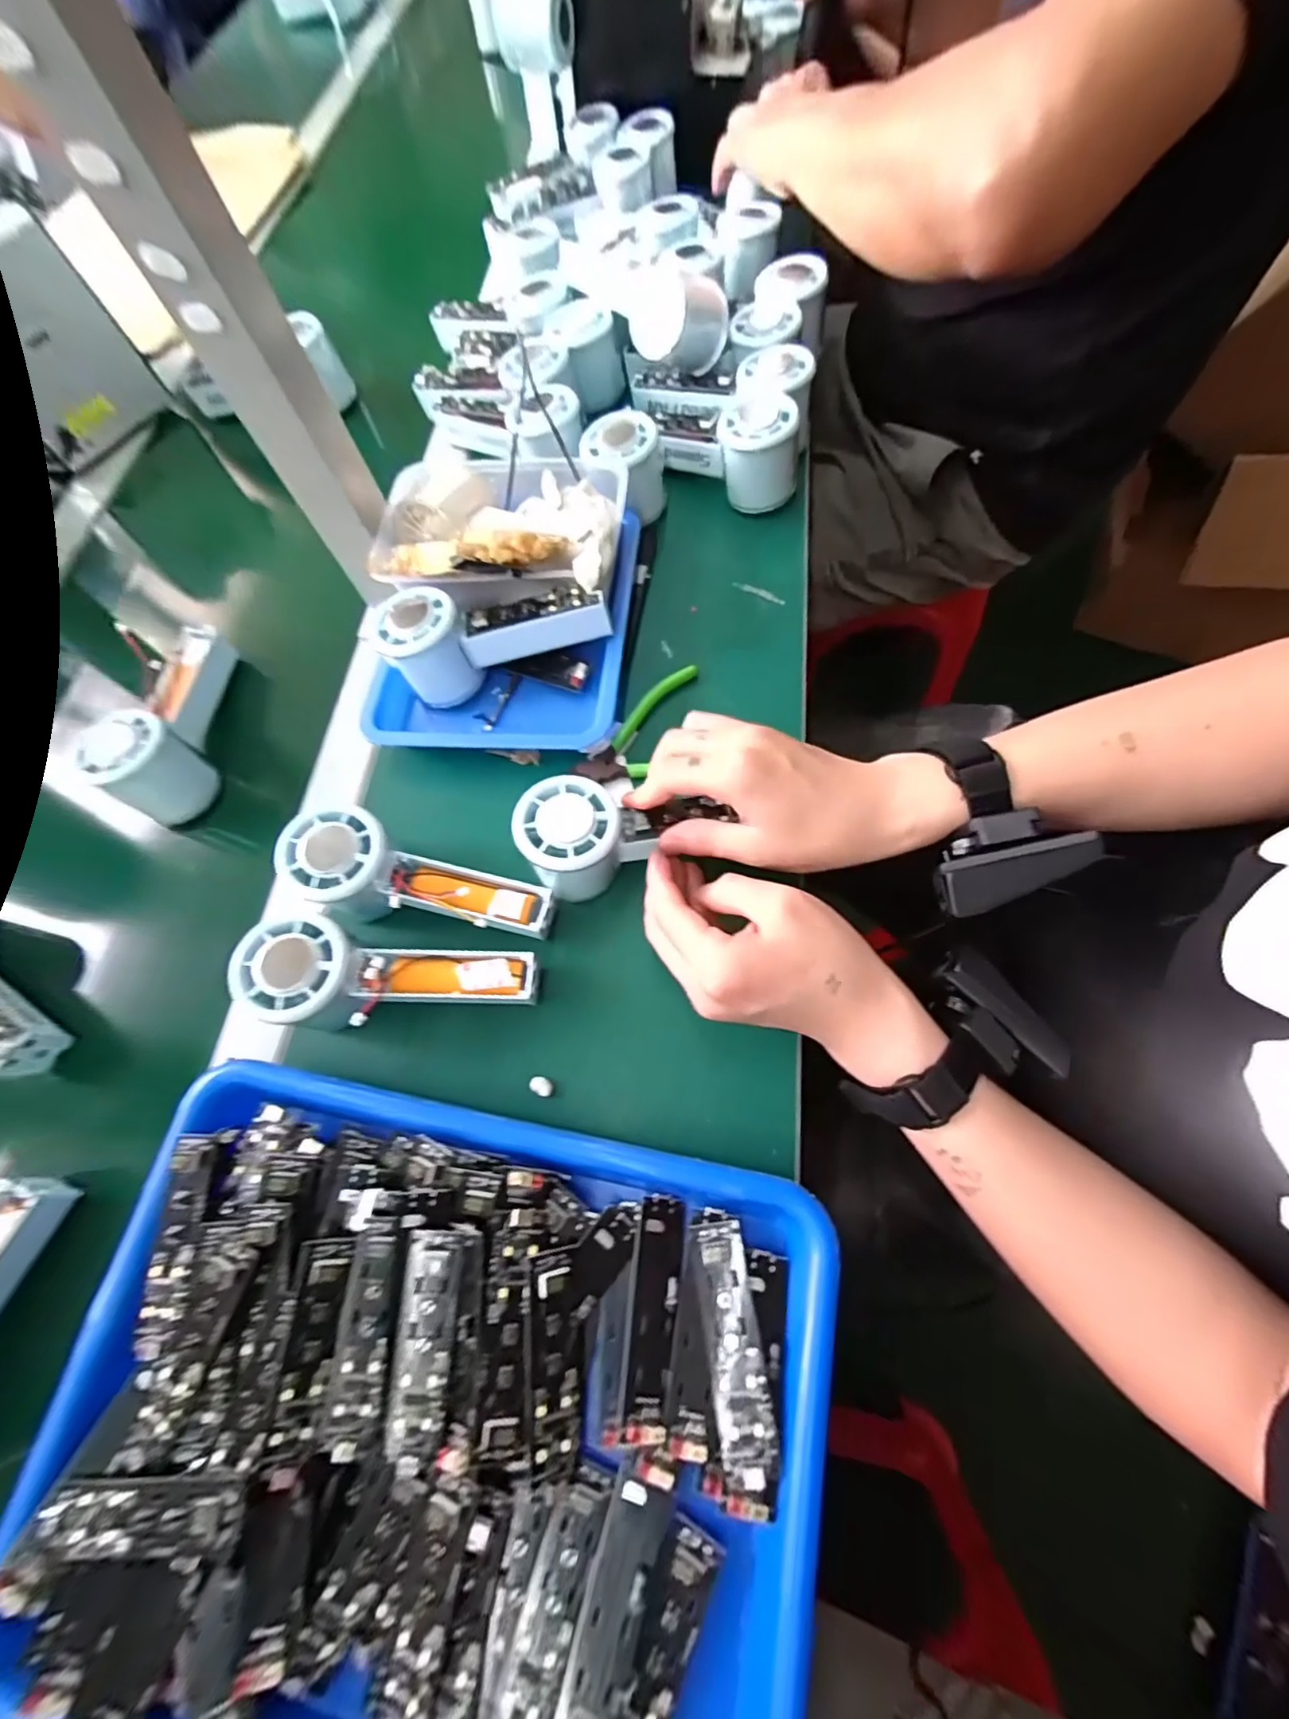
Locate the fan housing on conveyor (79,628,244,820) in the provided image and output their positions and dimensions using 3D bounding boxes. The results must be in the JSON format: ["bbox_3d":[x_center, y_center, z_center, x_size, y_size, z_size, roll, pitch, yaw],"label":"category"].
[{"bbox_3d":[-0.338,-0.105,0.426,0.047,0.059,0.147,-10,67,2],"label":"fan housing on conveyor"}]

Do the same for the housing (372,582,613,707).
[{"bbox_3d":[-0.098,-0.150,0.409,0.151,0.055,0.057,-7,68,2],"label":"housing"}]

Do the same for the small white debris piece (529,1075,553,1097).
[{"bbox_3d":[-0.057,0.126,0.334,0.013,0.004,0.009,31,75,17],"label":"small white debris piece"}]

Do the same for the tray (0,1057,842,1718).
[{"bbox_3d":[-0.093,0.246,0.267,0.334,0.044,0.247,8,69,10],"label":"tray"}]

